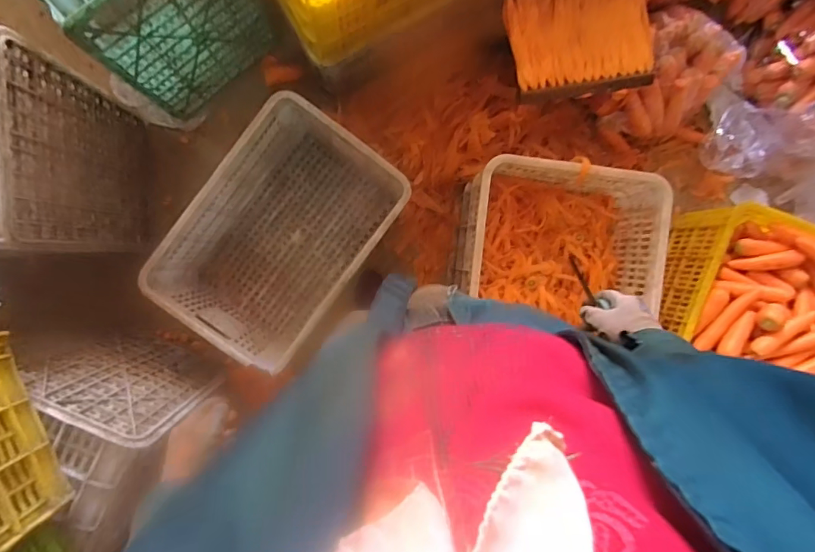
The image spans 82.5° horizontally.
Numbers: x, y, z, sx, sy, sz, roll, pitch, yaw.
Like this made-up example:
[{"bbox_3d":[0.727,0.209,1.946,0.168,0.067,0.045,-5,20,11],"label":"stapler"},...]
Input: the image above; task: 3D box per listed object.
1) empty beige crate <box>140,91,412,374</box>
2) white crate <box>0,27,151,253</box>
[{"bbox_3d":[-0.288,-0.099,1.120,0.350,0.281,0.515,36,89,-6],"label":"empty beige crate"},{"bbox_3d":[-0.789,-0.230,0.926,0.297,0.452,0.339,1,93,-6],"label":"white crate"}]

